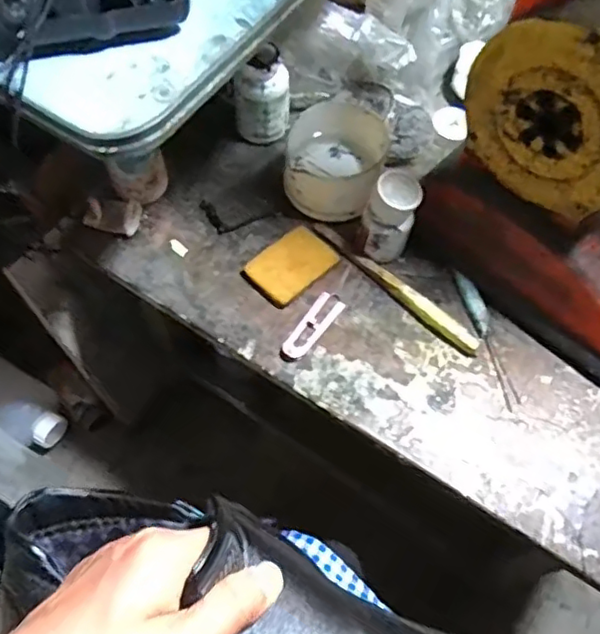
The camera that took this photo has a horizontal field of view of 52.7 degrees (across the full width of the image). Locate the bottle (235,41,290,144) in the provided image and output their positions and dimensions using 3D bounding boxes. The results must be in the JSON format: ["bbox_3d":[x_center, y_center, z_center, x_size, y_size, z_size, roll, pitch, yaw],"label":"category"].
[{"bbox_3d":[-0.034,-0.205,0.559,0.048,0.079,0.040,-5,64,-4],"label":"bottle"}]

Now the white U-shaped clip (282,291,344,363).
[{"bbox_3d":[0.010,0.008,0.501,0.022,0.009,0.072,32,67,13],"label":"white U-shaped clip"}]

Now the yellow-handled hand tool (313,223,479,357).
[{"bbox_3d":[0.080,-0.029,0.522,0.177,0.014,0.016,41,69,17],"label":"yellow-handled hand tool"}]

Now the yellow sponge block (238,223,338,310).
[{"bbox_3d":[-0.008,-0.046,0.526,0.050,0.011,0.074,41,69,17],"label":"yellow sponge block"}]

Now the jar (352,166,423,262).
[{"bbox_3d":[0.073,-0.082,0.507,0.044,0.074,0.039,11,64,4],"label":"jar"}]

